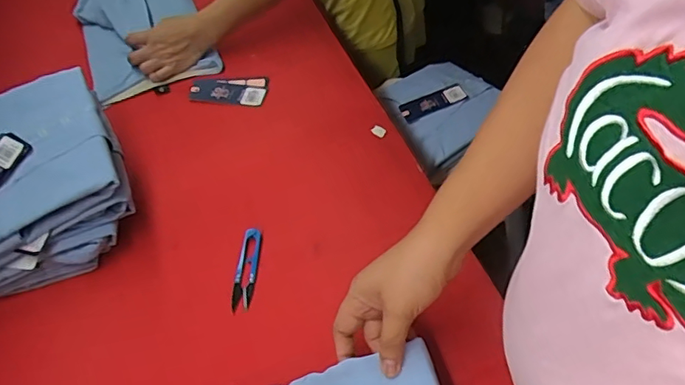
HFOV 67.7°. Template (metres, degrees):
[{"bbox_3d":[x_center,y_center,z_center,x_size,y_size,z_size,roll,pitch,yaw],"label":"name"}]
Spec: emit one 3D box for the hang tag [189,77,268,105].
[{"bbox_3d":[-0.177,-0.161,0.798,0.123,0.010,0.055,2,53,14],"label":"hang tag"}]

